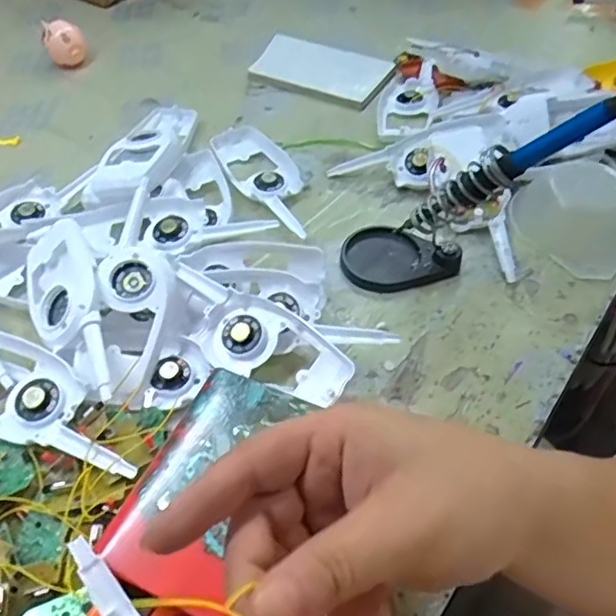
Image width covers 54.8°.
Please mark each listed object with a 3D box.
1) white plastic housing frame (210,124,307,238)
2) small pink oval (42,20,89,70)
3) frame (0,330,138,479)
[{"bbox_3d":[-0.037,-0.120,0.553,0.059,0.018,0.172,-20,52,-16],"label":"white plastic housing frame"},{"bbox_3d":[-0.290,-0.316,0.709,0.046,0.041,0.050,-14,50,-11],"label":"small pink oval"},{"bbox_3d":[-0.174,0.056,0.376,0.166,0.016,0.056,21,52,18],"label":"frame"}]

